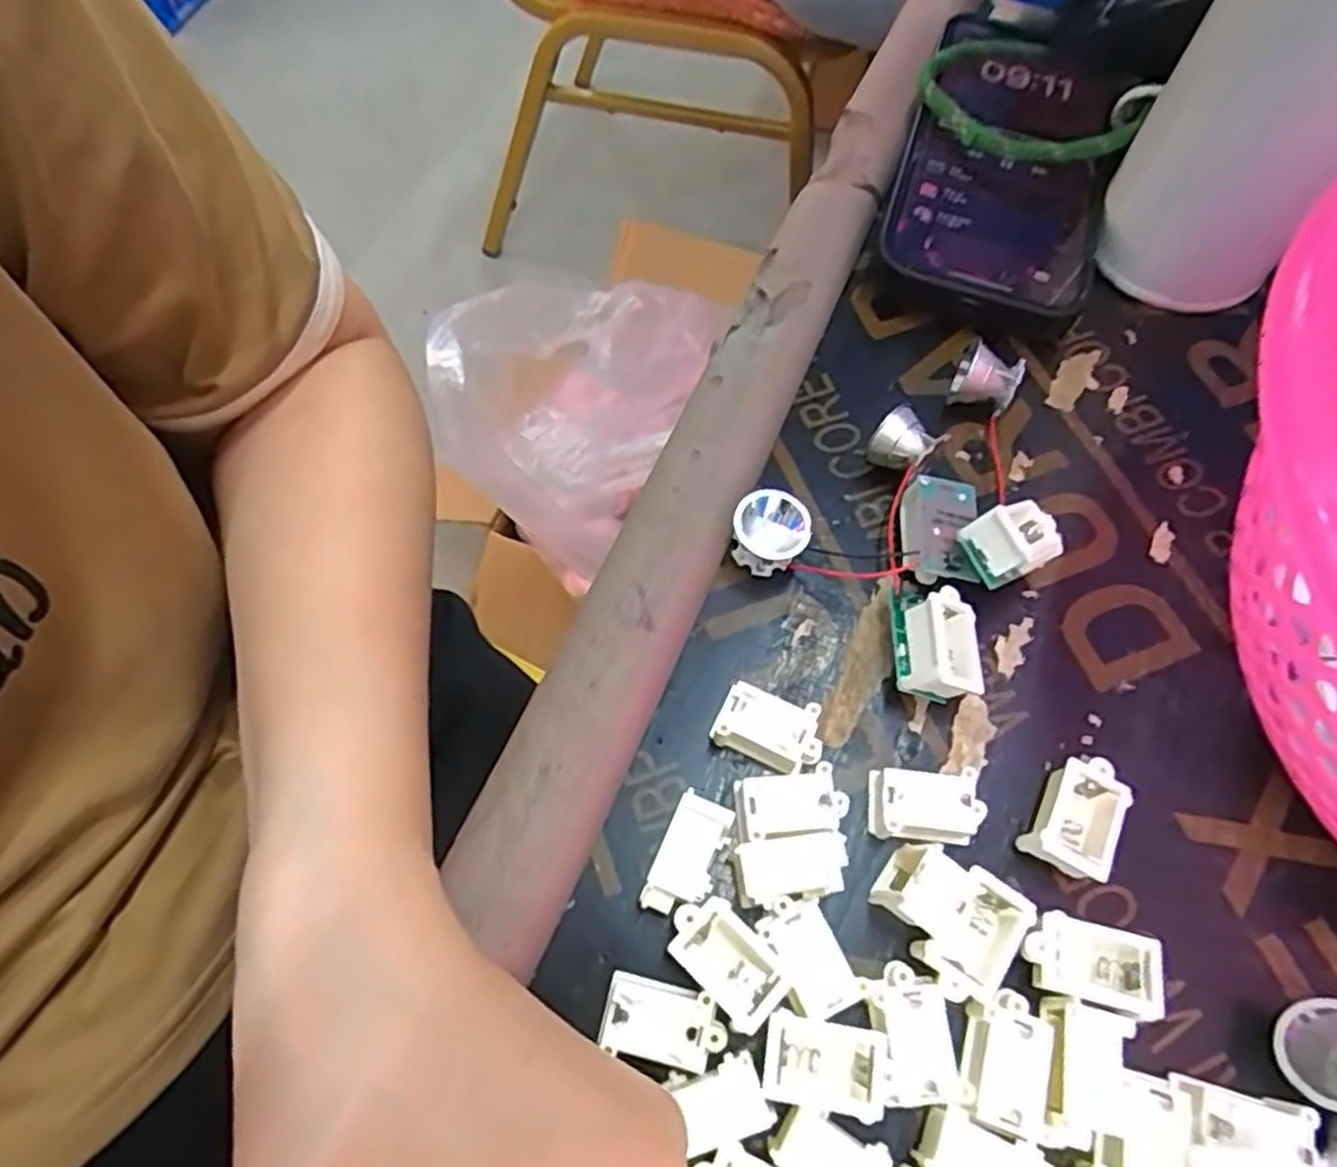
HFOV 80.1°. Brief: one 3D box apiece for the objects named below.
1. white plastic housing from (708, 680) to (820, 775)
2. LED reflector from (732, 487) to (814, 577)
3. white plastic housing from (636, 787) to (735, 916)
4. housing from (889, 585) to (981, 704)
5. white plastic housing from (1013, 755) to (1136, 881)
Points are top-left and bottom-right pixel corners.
[{"bbox_3d":[0.028,0.041,0.220,0.029,0.015,0.018,22,66,9],"label":"white plastic housing"},{"bbox_3d":[0.031,-0.015,0.242,0.022,0.020,0.019,14,65,6],"label":"LED reflector"},{"bbox_3d":[0.005,0.071,0.204,0.015,0.018,0.029,22,66,9],"label":"white plastic housing"},{"bbox_3d":[0.076,0.016,0.224,0.018,0.019,0.031,16,60,-20],"label":"housing"},{"bbox_3d":[0.106,0.062,0.208,0.020,0.016,0.031,33,69,14],"label":"white plastic housing"}]

